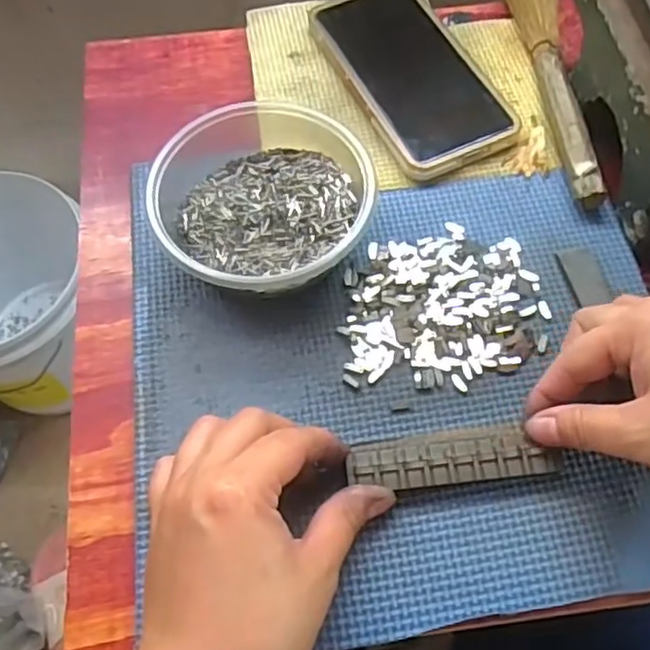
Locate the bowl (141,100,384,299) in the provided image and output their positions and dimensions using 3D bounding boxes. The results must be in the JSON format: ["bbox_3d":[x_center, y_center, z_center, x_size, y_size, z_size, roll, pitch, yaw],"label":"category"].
[{"bbox_3d":[-0.037,-0.067,0.357,0.109,0.045,0.110,0,62,0],"label":"bowl"}]

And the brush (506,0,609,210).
[{"bbox_3d":[0.143,-0.170,0.426,0.036,0.020,0.224,-1,62,0],"label":"brush"}]

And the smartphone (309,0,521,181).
[{"bbox_3d":[0.054,-0.159,0.425,0.077,0.013,0.153,-23,65,-11],"label":"smartphone"}]

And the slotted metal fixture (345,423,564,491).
[{"bbox_3d":[0.059,0.061,0.315,0.095,0.011,0.028,-3,62,-1],"label":"slotted metal fixture"}]

